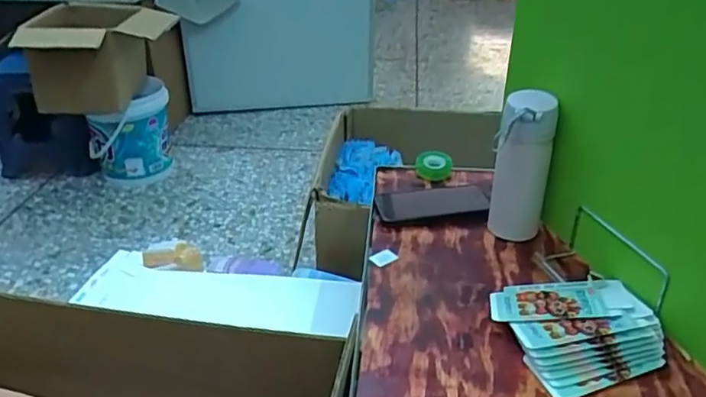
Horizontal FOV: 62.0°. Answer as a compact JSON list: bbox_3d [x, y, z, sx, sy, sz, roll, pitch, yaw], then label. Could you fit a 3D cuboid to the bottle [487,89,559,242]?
[{"bbox_3d":[0.216,-0.038,0.755,0.067,0.191,0.062,13,33,21],"label":"bottle"}]

